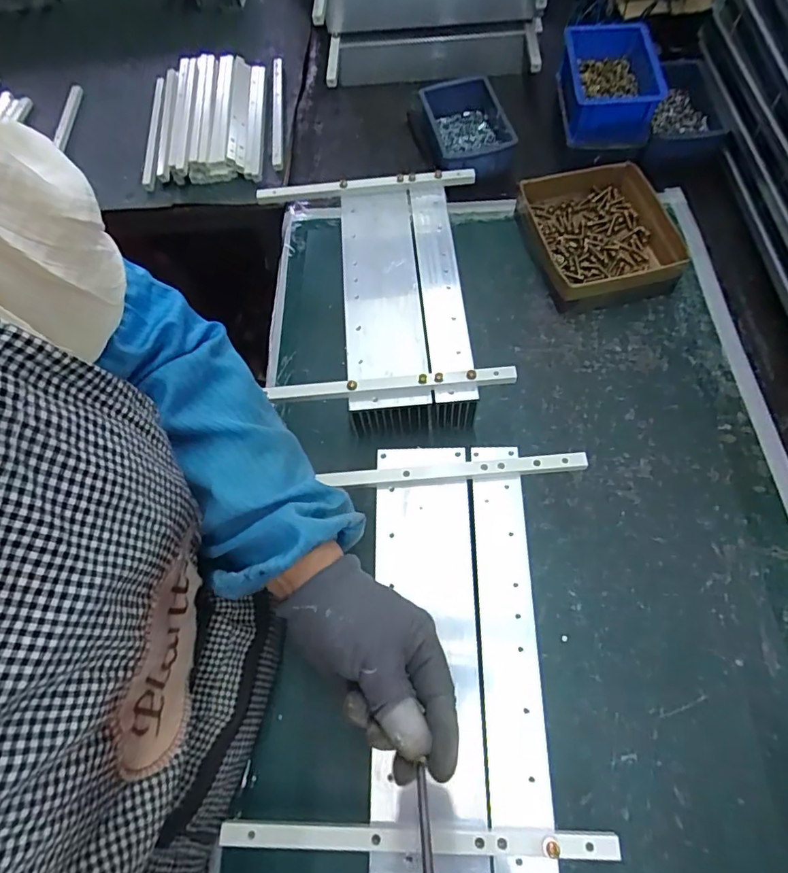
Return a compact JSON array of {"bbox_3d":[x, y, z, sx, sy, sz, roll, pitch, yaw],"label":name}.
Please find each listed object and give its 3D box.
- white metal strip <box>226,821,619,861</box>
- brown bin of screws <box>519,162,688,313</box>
[{"bbox_3d":[0.013,0.253,0.319,0.245,0.010,0.015,-2,64,6],"label":"white metal strip"},{"bbox_3d":[0.243,-0.232,0.585,0.165,0.038,0.180,-11,64,-2],"label":"brown bin of screws"}]

